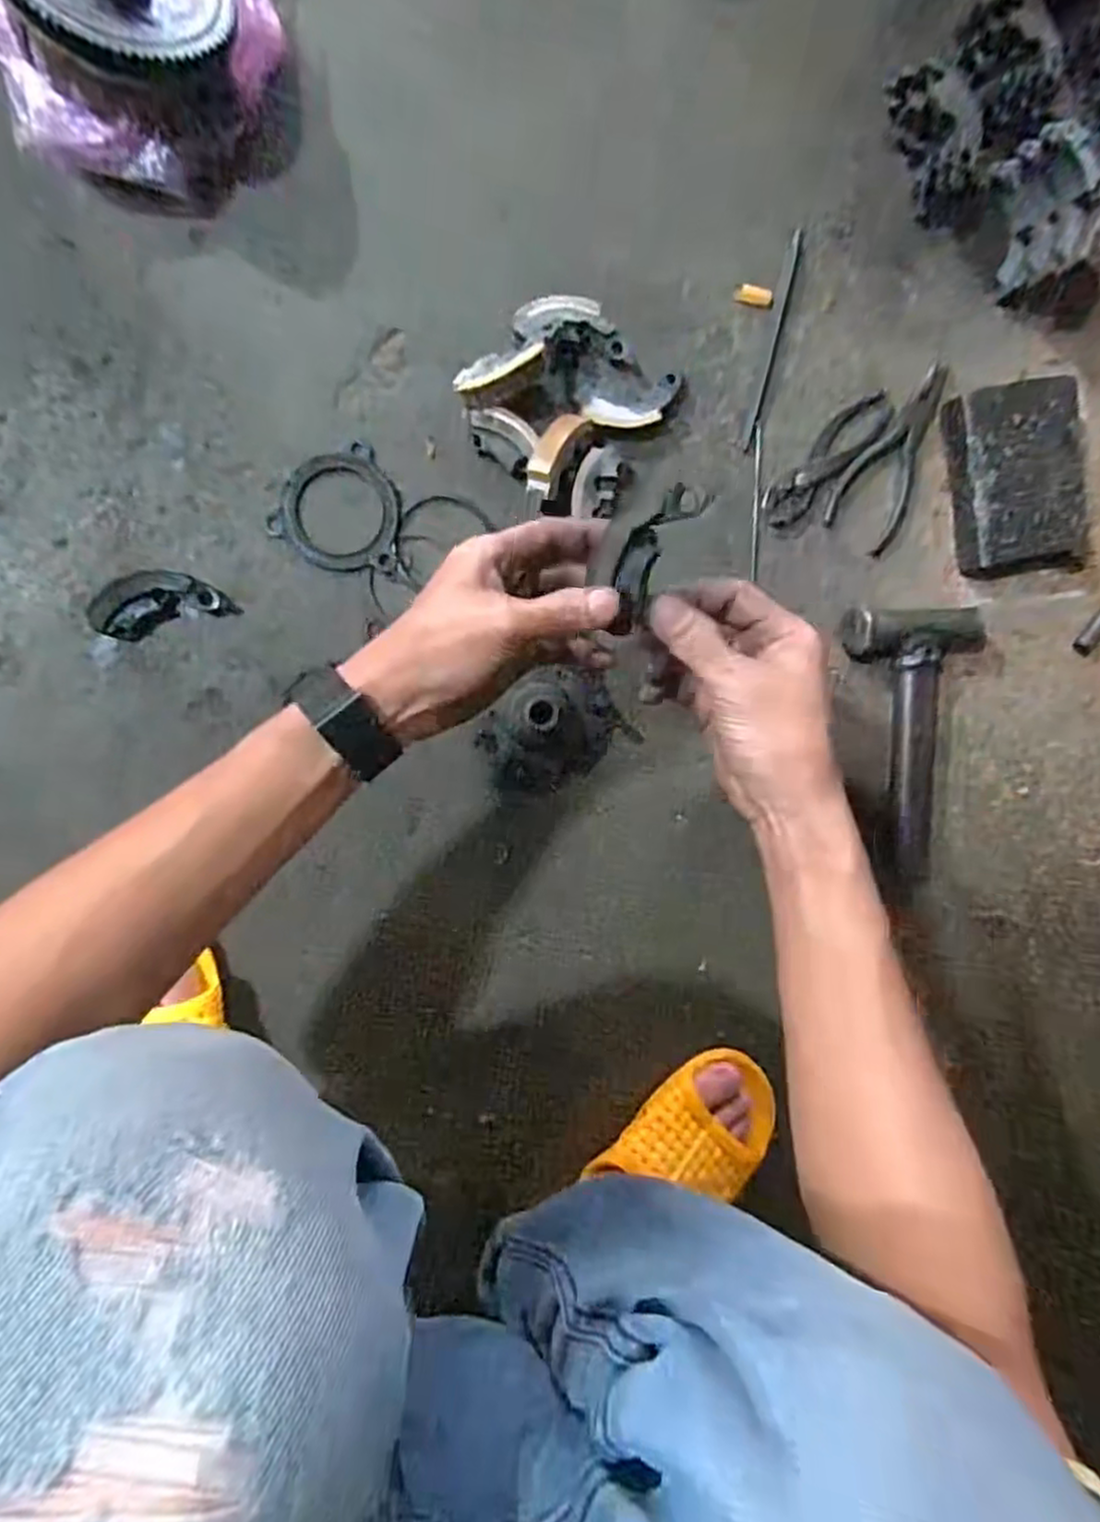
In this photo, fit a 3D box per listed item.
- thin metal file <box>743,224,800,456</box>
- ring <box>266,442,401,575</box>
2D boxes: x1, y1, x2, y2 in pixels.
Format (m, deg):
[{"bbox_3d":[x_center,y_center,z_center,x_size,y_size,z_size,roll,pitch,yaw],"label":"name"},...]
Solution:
[{"bbox_3d":[0.159,-0.295,0.506,0.009,0.006,0.152,11,93,-9],"label":"thin metal file"},{"bbox_3d":[-0.139,-0.166,0.466,0.080,0.007,0.081,-1,95,-9],"label":"ring"}]

